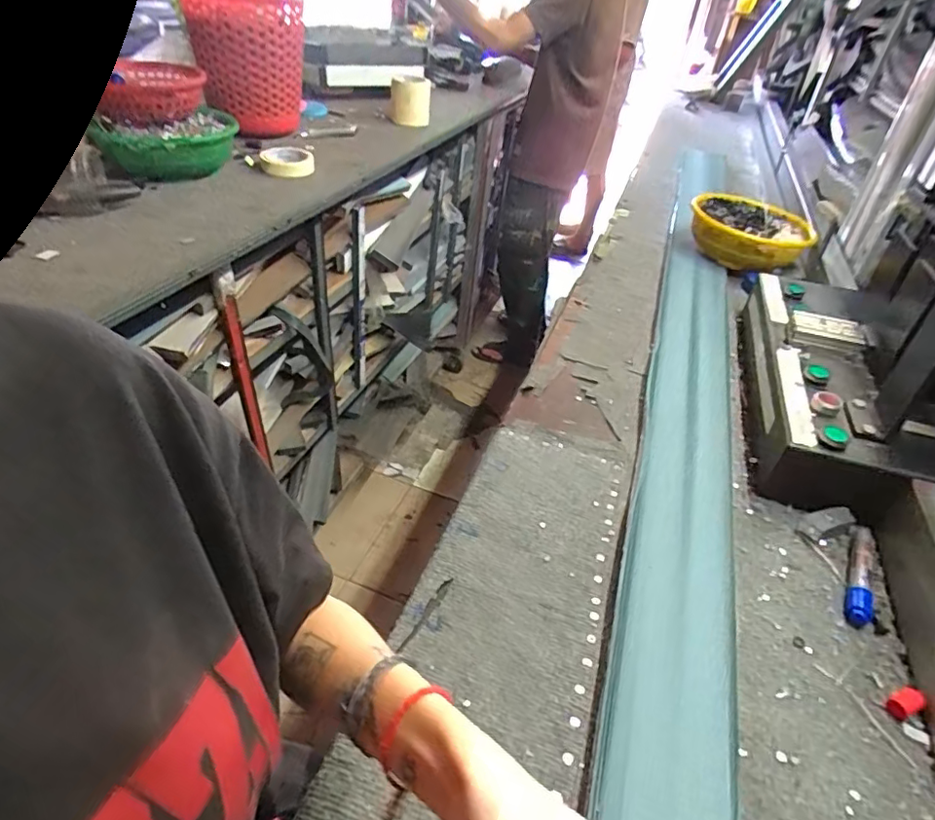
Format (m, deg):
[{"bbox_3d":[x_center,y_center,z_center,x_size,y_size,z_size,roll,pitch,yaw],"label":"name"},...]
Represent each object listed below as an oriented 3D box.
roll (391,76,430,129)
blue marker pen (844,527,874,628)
[{"bbox_3d":[-0.141,-0.770,1.383,0.097,0.101,0.120,-1,39,-8],"label":"roll"},{"bbox_3d":[0.375,0.155,0.527,0.021,0.017,0.123,23,41,21],"label":"blue marker pen"}]

